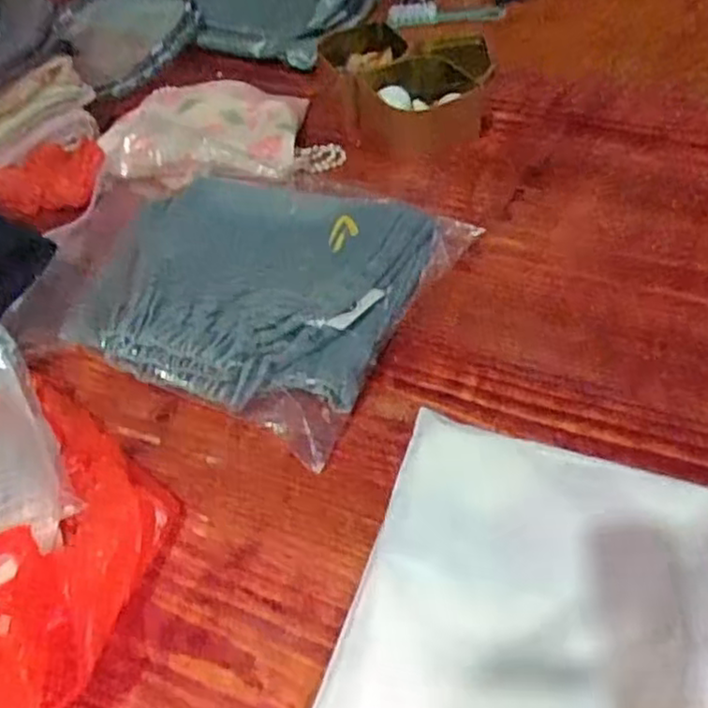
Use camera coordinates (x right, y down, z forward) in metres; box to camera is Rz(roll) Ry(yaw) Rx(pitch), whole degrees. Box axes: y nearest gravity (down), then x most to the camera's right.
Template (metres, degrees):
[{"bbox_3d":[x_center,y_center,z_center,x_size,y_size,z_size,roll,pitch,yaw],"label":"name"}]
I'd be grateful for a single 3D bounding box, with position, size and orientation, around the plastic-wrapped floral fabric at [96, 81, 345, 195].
[{"bbox_3d":[-0.135,-0.241,0.779,0.247,0.040,0.178,8,52,11],"label":"plastic-wrapped floral fabric"}]

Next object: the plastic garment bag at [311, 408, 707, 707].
[{"bbox_3d":[0.102,0.180,0.411,0.225,0.017,0.313,14,53,15],"label":"plastic garment bag"}]

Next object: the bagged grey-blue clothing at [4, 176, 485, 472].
[{"bbox_3d":[-0.116,-0.080,0.632,0.360,0.047,0.274,17,54,17],"label":"bagged grey-blue clothing"}]

